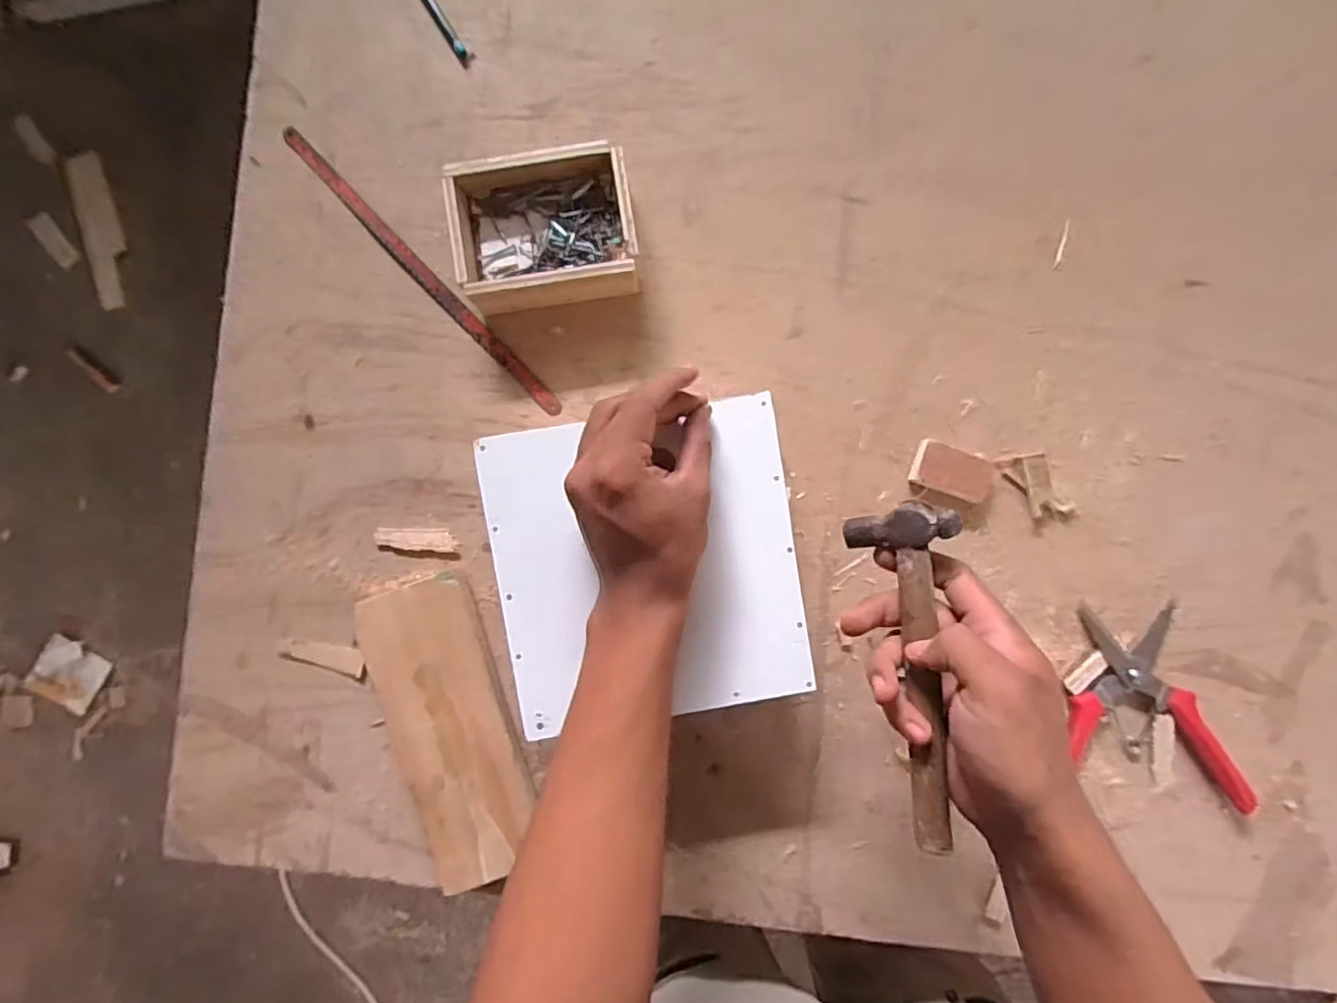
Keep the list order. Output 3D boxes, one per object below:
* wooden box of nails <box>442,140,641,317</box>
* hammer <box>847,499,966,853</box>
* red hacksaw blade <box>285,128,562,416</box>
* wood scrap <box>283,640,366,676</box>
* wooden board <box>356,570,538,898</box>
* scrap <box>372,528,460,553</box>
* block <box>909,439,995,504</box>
[{"bbox_3d":[-0.090,-0.196,0.438,0.128,0.042,0.102,-10,88,1],"label":"wooden box of nails"},{"bbox_3d":[0.138,0.095,0.334,0.053,0.027,0.184,-4,82,1],"label":"hammer"},{"bbox_3d":[-0.191,-0.178,0.463,0.014,0.006,0.299,-44,88,0],"label":"red hacksaw blade"},{"bbox_3d":[-0.262,0.117,0.456,0.056,0.009,0.020,17,89,-12],"label":"wood scrap"},{"bbox_3d":[-0.161,0.168,0.449,0.090,0.022,0.218,-21,88,1],"label":"wooden board"},{"bbox_3d":[-0.193,0.029,0.456,0.062,0.006,0.018,0,88,2],"label":"scrap"},{"bbox_3d":[0.208,-0.022,0.440,0.055,0.011,0.036,19,89,2],"label":"block"}]

